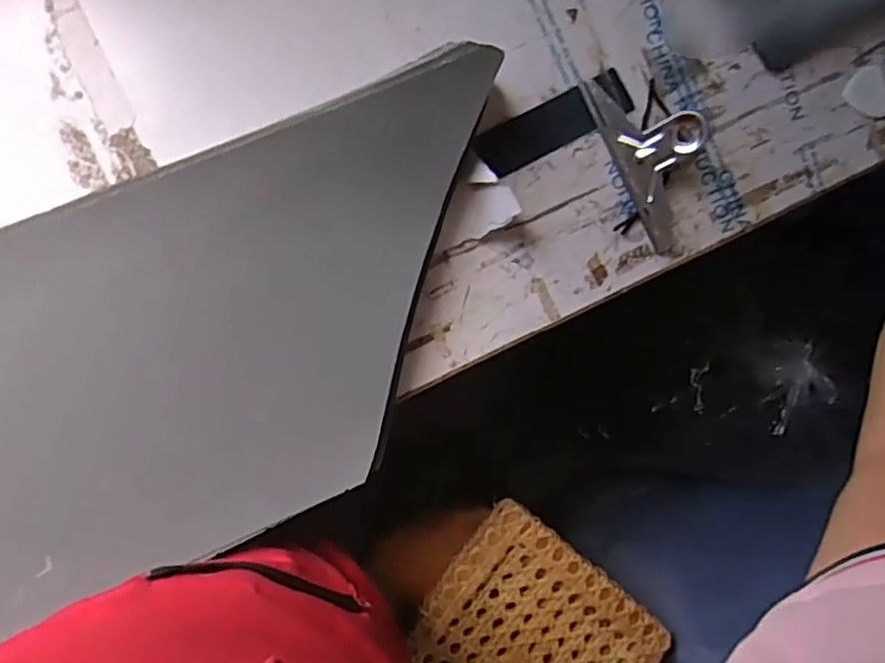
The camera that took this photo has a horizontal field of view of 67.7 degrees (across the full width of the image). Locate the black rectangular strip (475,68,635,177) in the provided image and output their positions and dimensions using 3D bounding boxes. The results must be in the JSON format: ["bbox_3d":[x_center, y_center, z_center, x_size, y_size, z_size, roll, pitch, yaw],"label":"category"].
[{"bbox_3d":[0.092,-0.170,0.538,0.134,0.009,0.038,-29,95,-8],"label":"black rectangular strip"}]

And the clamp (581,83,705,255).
[{"bbox_3d":[0.178,-0.144,0.529,0.061,0.050,0.157,-26,95,-9],"label":"clamp"}]

